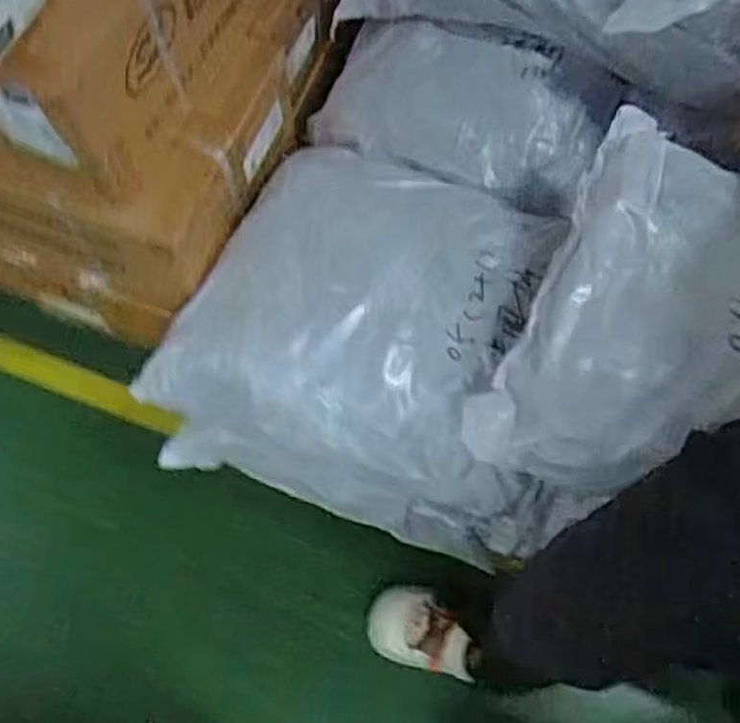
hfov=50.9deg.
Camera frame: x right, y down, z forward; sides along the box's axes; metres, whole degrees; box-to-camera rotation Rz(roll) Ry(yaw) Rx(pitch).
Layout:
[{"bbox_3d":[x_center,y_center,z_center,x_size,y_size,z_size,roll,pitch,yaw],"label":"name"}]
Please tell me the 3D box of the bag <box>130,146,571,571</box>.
[{"bbox_3d":[0.006,-0.027,0.957,0.436,0.223,0.396,17,71,6],"label":"bag"}]

